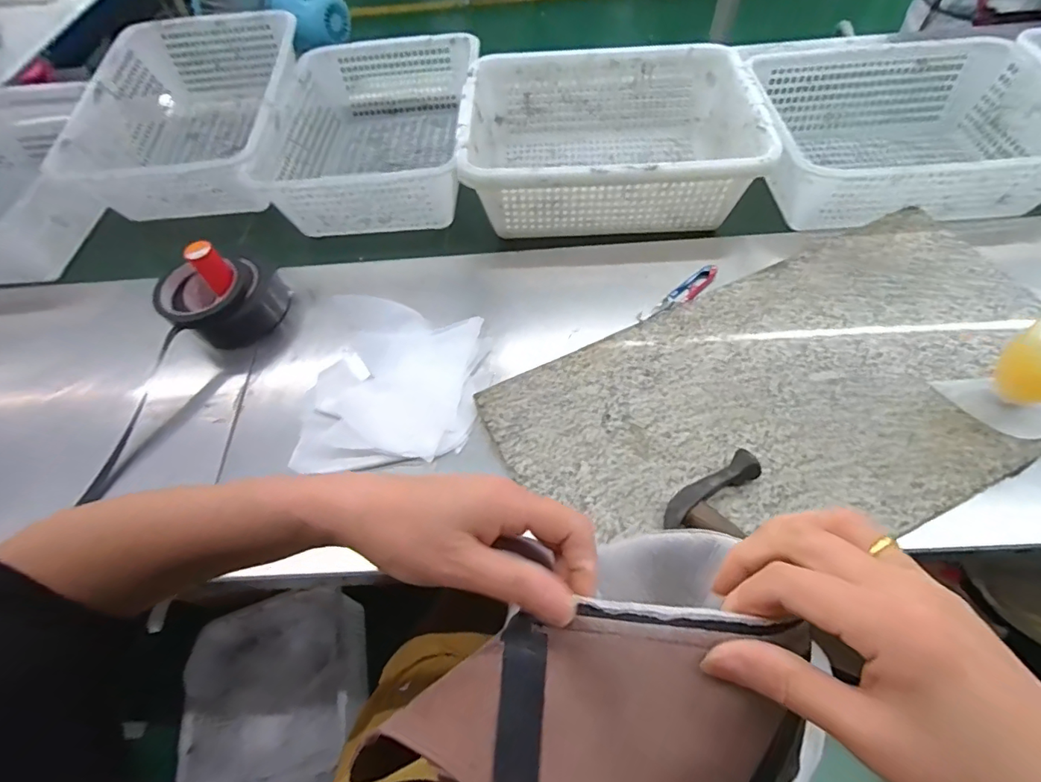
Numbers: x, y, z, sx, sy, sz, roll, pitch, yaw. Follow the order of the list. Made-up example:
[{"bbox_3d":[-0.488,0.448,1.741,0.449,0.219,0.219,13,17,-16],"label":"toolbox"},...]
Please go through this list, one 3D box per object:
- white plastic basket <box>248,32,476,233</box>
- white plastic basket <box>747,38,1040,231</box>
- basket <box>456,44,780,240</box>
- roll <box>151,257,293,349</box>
[{"bbox_3d":[-0.216,-0.399,0.786,0.290,0.120,0.386,-1,58,4],"label":"white plastic basket"},{"bbox_3d":[0.525,-0.360,0.708,0.375,0.118,0.294,-1,58,4],"label":"white plastic basket"},{"bbox_3d":[0.120,-0.352,0.719,0.386,0.135,0.309,-3,58,3],"label":"basket"},{"bbox_3d":[-0.367,-0.112,0.620,0.127,0.064,0.127,-2,59,3],"label":"roll"}]

